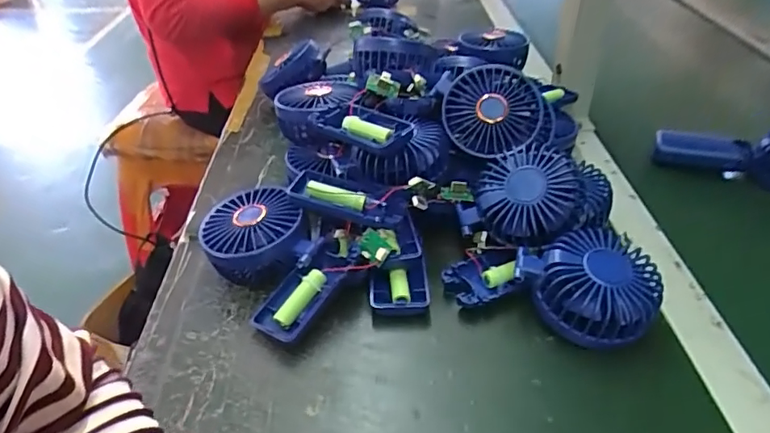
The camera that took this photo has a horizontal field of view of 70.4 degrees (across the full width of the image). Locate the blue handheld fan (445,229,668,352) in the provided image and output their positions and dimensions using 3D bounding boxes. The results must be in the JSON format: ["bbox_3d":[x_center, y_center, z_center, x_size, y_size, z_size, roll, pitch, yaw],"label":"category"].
[{"bbox_3d":[0.126,0.047,0.418,0.153,0.056,0.078,16,41,22],"label":"blue handheld fan"}]

